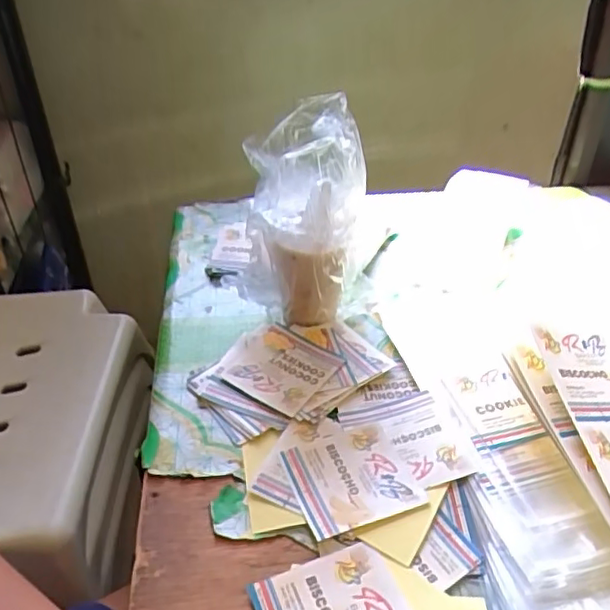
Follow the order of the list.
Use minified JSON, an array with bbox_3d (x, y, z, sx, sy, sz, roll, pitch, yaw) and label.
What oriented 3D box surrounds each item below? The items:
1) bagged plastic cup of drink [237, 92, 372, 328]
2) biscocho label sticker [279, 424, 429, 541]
[{"bbox_3d":[0.003,-0.060,0.436,0.094,0.178,0.063,5,39,5],"label":"bagged plastic cup of drink"},{"bbox_3d":[0.029,0.107,0.367,0.071,0.004,0.066,-12,41,-16],"label":"biscocho label sticker"}]

